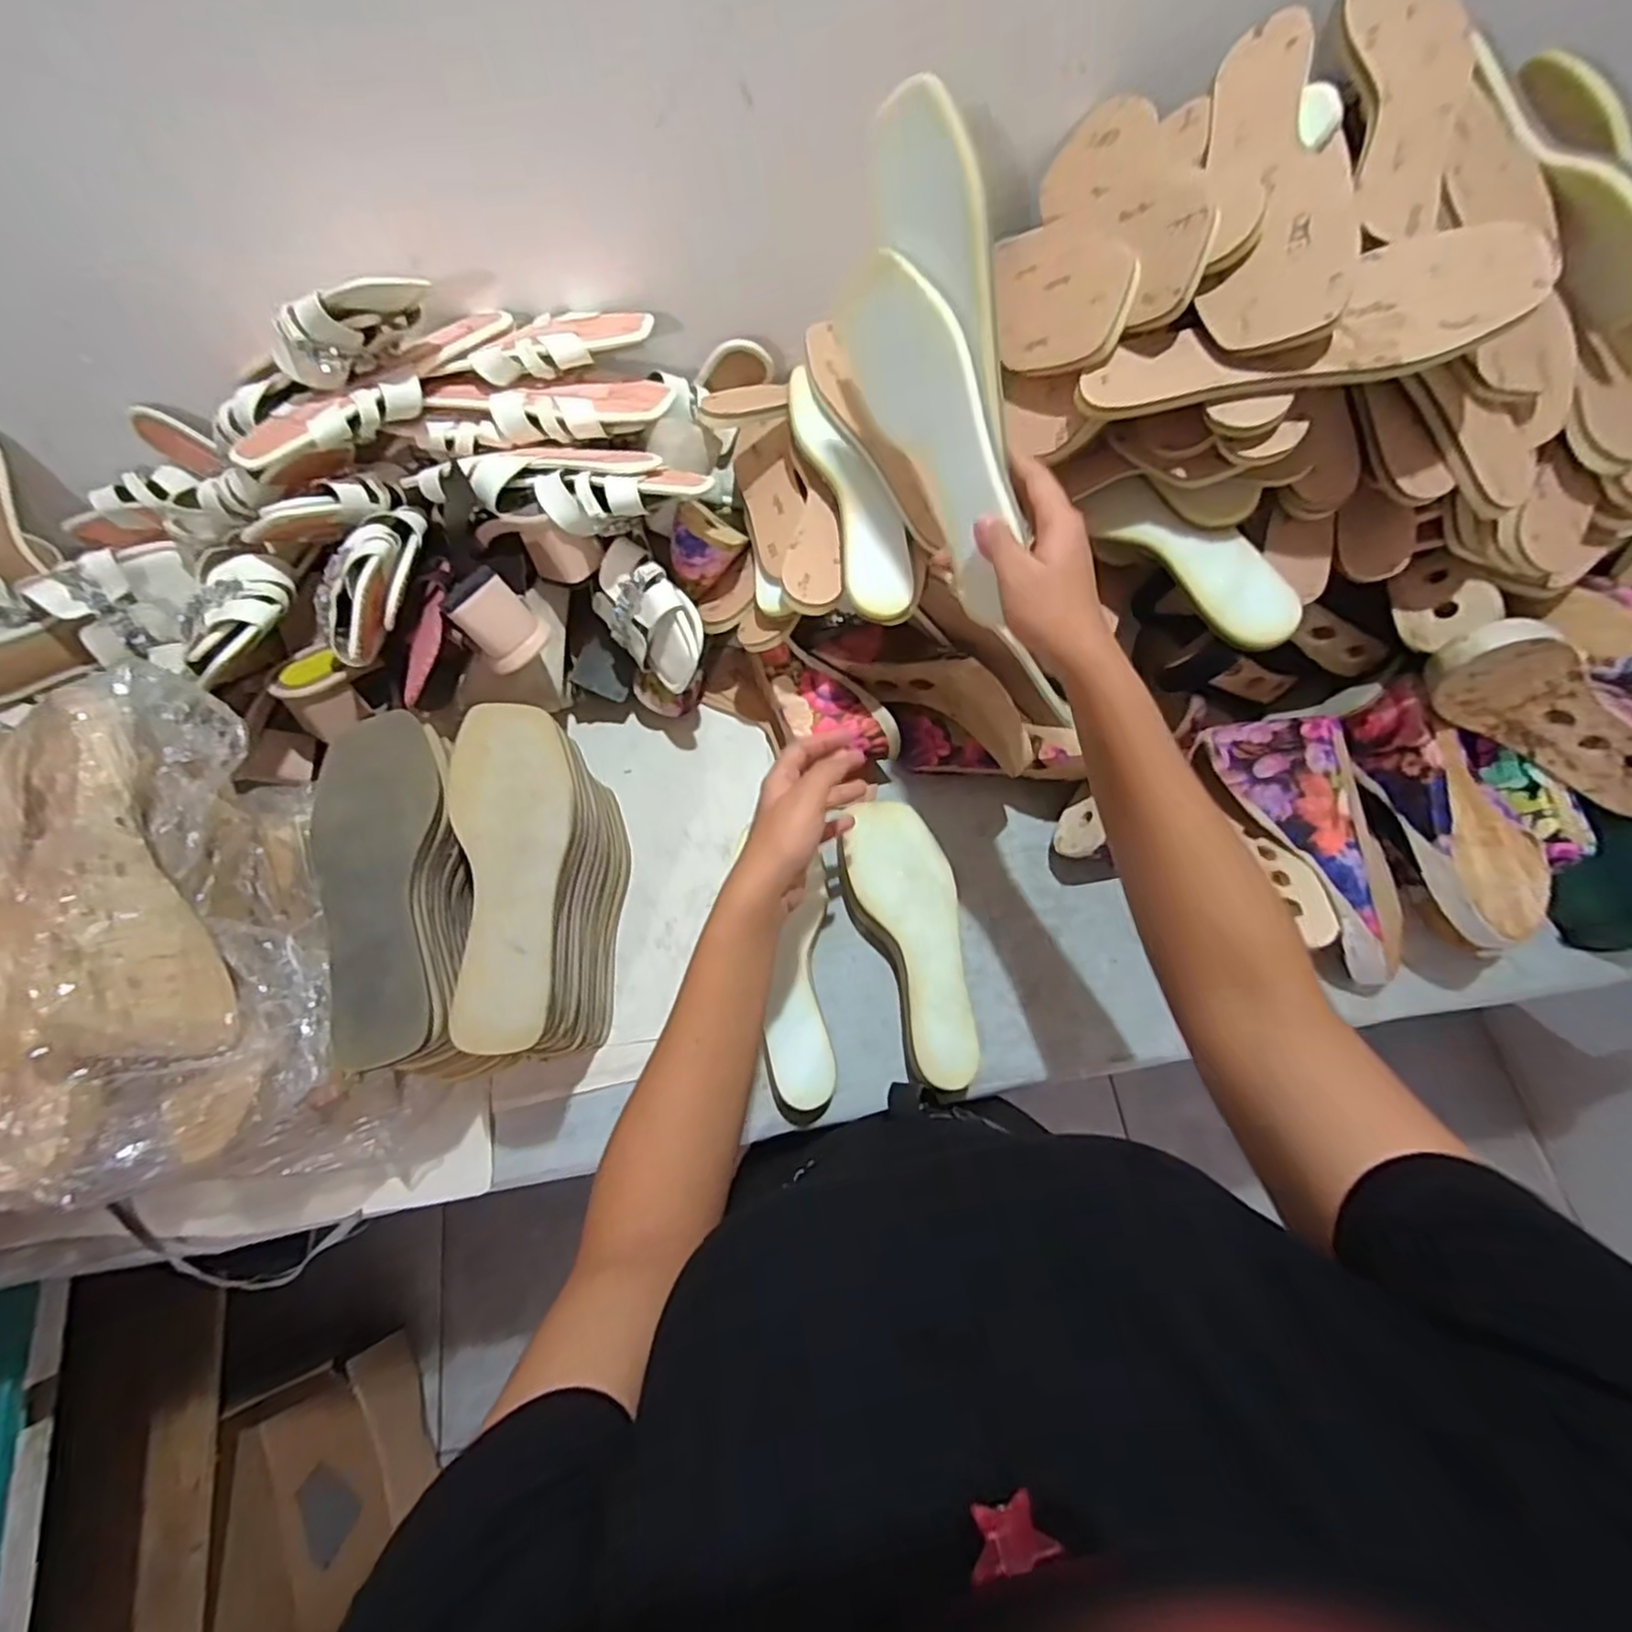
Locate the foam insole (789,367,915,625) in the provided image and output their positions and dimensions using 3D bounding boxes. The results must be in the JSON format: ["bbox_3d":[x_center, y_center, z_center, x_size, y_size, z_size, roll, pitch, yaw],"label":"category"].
[{"bbox_3d":[0.029,-0.256,0.549,0.055,0.027,0.225,-15,70,-4],"label":"foam insole"}]

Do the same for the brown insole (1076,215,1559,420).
[{"bbox_3d":[0.291,-0.291,0.424,0.240,0.019,0.082,-7,69,18],"label":"brown insole"}]

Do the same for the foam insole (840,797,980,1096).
[{"bbox_3d":[0.085,0.097,0.578,0.078,0.014,0.234,-14,72,-4],"label":"foam insole"}]

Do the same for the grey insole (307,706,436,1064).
[{"bbox_3d":[-0.292,0.041,0.460,0.072,0.017,0.232,-7,72,-11],"label":"grey insole"}]

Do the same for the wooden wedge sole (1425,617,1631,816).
[{"bbox_3d":[0.558,-0.072,0.524,0.239,0.080,0.059,31,73,-7],"label":"wooden wedge sole"}]

